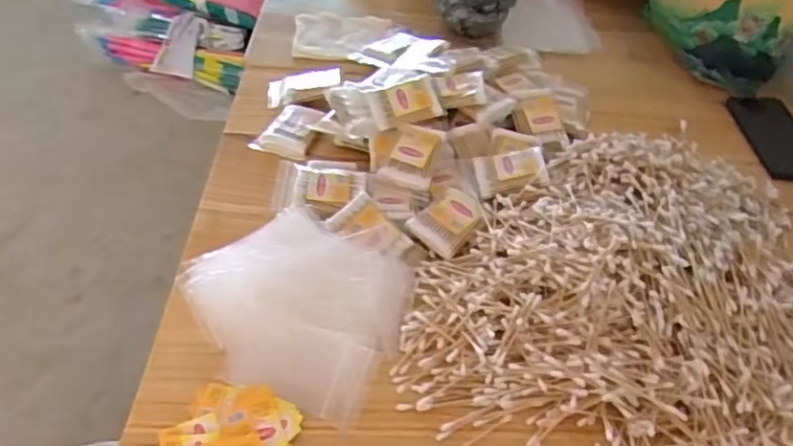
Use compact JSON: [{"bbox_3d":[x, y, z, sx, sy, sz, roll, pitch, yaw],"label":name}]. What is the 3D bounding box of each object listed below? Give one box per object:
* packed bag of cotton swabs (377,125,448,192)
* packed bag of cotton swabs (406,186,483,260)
[{"bbox_3d":[0.018,-0.068,0.670,0.054,0.022,0.067,14,77,20],"label":"packed bag of cotton swabs"},{"bbox_3d":[0.051,-0.003,0.626,0.051,0.025,0.071,33,50,24],"label":"packed bag of cotton swabs"}]

